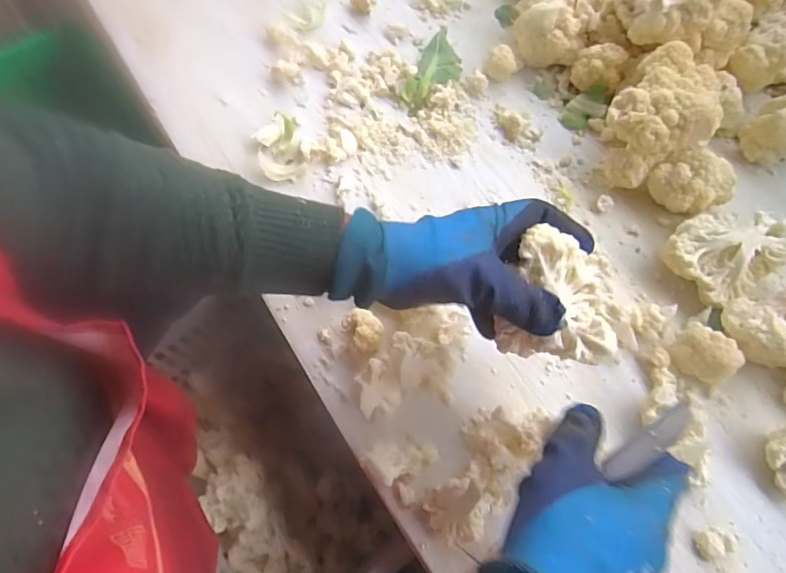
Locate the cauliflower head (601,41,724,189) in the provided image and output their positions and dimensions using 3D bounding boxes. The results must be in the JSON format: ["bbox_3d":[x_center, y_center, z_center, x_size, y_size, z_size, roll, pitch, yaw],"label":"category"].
[{"bbox_3d":[0.286,-0.175,0.552,0.106,0.098,0.128,37,70,17],"label":"cauliflower head"}]

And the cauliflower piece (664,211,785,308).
[{"bbox_3d":[0.333,-0.033,0.510,0.111,0.054,0.086,-29,69,-14],"label":"cauliflower piece"}]

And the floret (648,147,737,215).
[{"bbox_3d":[0.320,-0.111,0.537,0.061,0.067,0.076,-42,71,-17],"label":"floret"}]

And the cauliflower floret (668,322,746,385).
[{"bbox_3d":[0.286,0.062,0.463,0.053,0.043,0.041,39,71,17],"label":"cauliflower floret"}]

